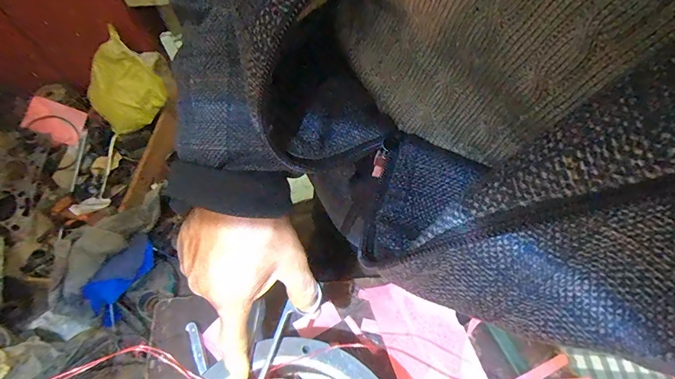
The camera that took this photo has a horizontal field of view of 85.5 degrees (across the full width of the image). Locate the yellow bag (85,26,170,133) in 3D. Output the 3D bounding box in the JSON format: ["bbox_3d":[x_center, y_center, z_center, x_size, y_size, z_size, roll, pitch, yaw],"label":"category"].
[{"bbox_3d":[-0.812,-0.405,1.411,0.210,0.270,0.279,6,60,7],"label":"yellow bag"}]

